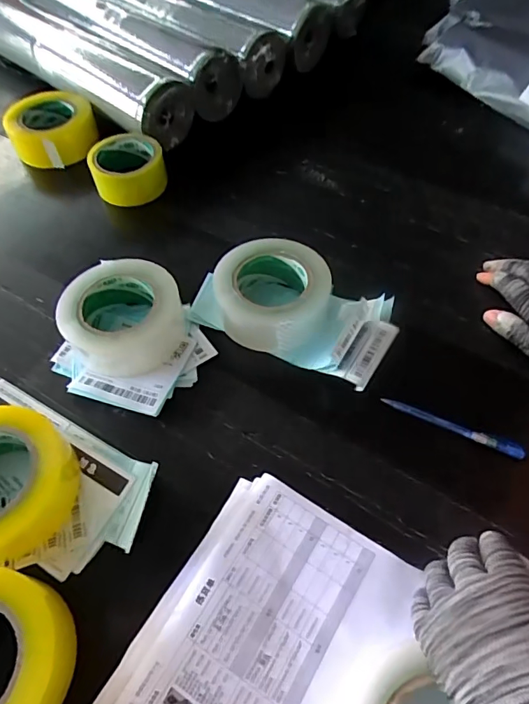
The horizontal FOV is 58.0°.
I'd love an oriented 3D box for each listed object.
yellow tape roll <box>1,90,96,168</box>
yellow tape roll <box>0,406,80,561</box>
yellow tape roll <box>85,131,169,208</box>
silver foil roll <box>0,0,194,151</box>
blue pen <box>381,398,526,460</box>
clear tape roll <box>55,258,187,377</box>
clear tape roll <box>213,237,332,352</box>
[{"bbox_3d":[-0.319,-0.337,0.717,0.122,0.055,0.125,0,54,0],"label":"yellow tape roll"},{"bbox_3d":[-0.229,0.111,0.410,0.114,0.051,0.114,0,54,0],"label":"yellow tape roll"},{"bbox_3d":[-0.186,-0.252,0.661,0.099,0.055,0.098,-11,55,-8],"label":"yellow tape roll"},{"bbox_3d":[-0.313,-0.465,0.786,0.503,0.083,0.084,37,62,24],"label":"silver foil roll"},{"bbox_3d":[0.179,0.072,0.457,0.132,0.016,0.013,21,56,14],"label":"blue pen"},{"bbox_3d":[-0.150,-0.039,0.511,0.121,0.056,0.123,0,54,0],"label":"clear tape roll"},{"bbox_3d":[0.009,-0.062,0.520,0.119,0.053,0.117,0,54,0],"label":"clear tape roll"}]

